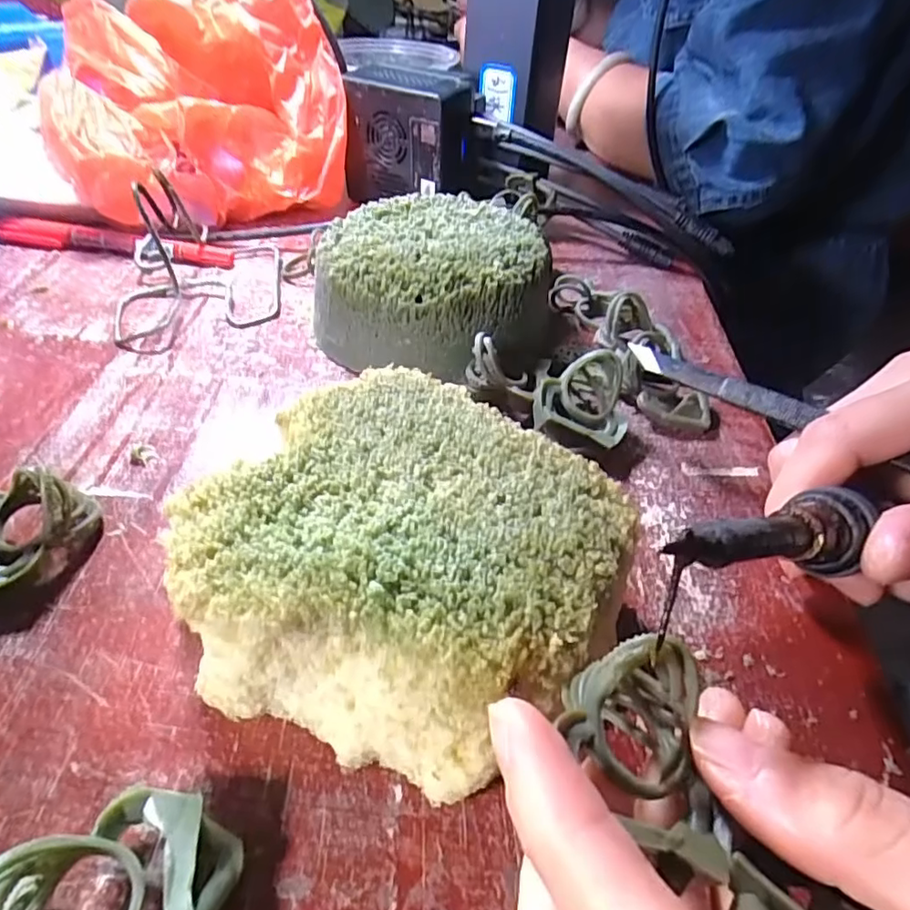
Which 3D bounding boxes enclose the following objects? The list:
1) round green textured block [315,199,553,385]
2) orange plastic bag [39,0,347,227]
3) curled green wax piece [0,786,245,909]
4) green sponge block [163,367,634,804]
[{"bbox_3d":[-0.010,-0.077,0.266,0.101,0.046,0.092,1,44,-1],"label":"round green textured block"},{"bbox_3d":[-0.156,-0.205,0.339,0.137,0.116,0.149,35,53,29],"label":"orange plastic bag"},{"bbox_3d":[-0.063,0.082,0.110,0.035,0.029,0.033,10,45,8],"label":"curled green wax piece"},{"bbox_3d":[-0.013,0.031,0.156,0.100,0.043,0.098,25,48,21],"label":"green sponge block"}]

